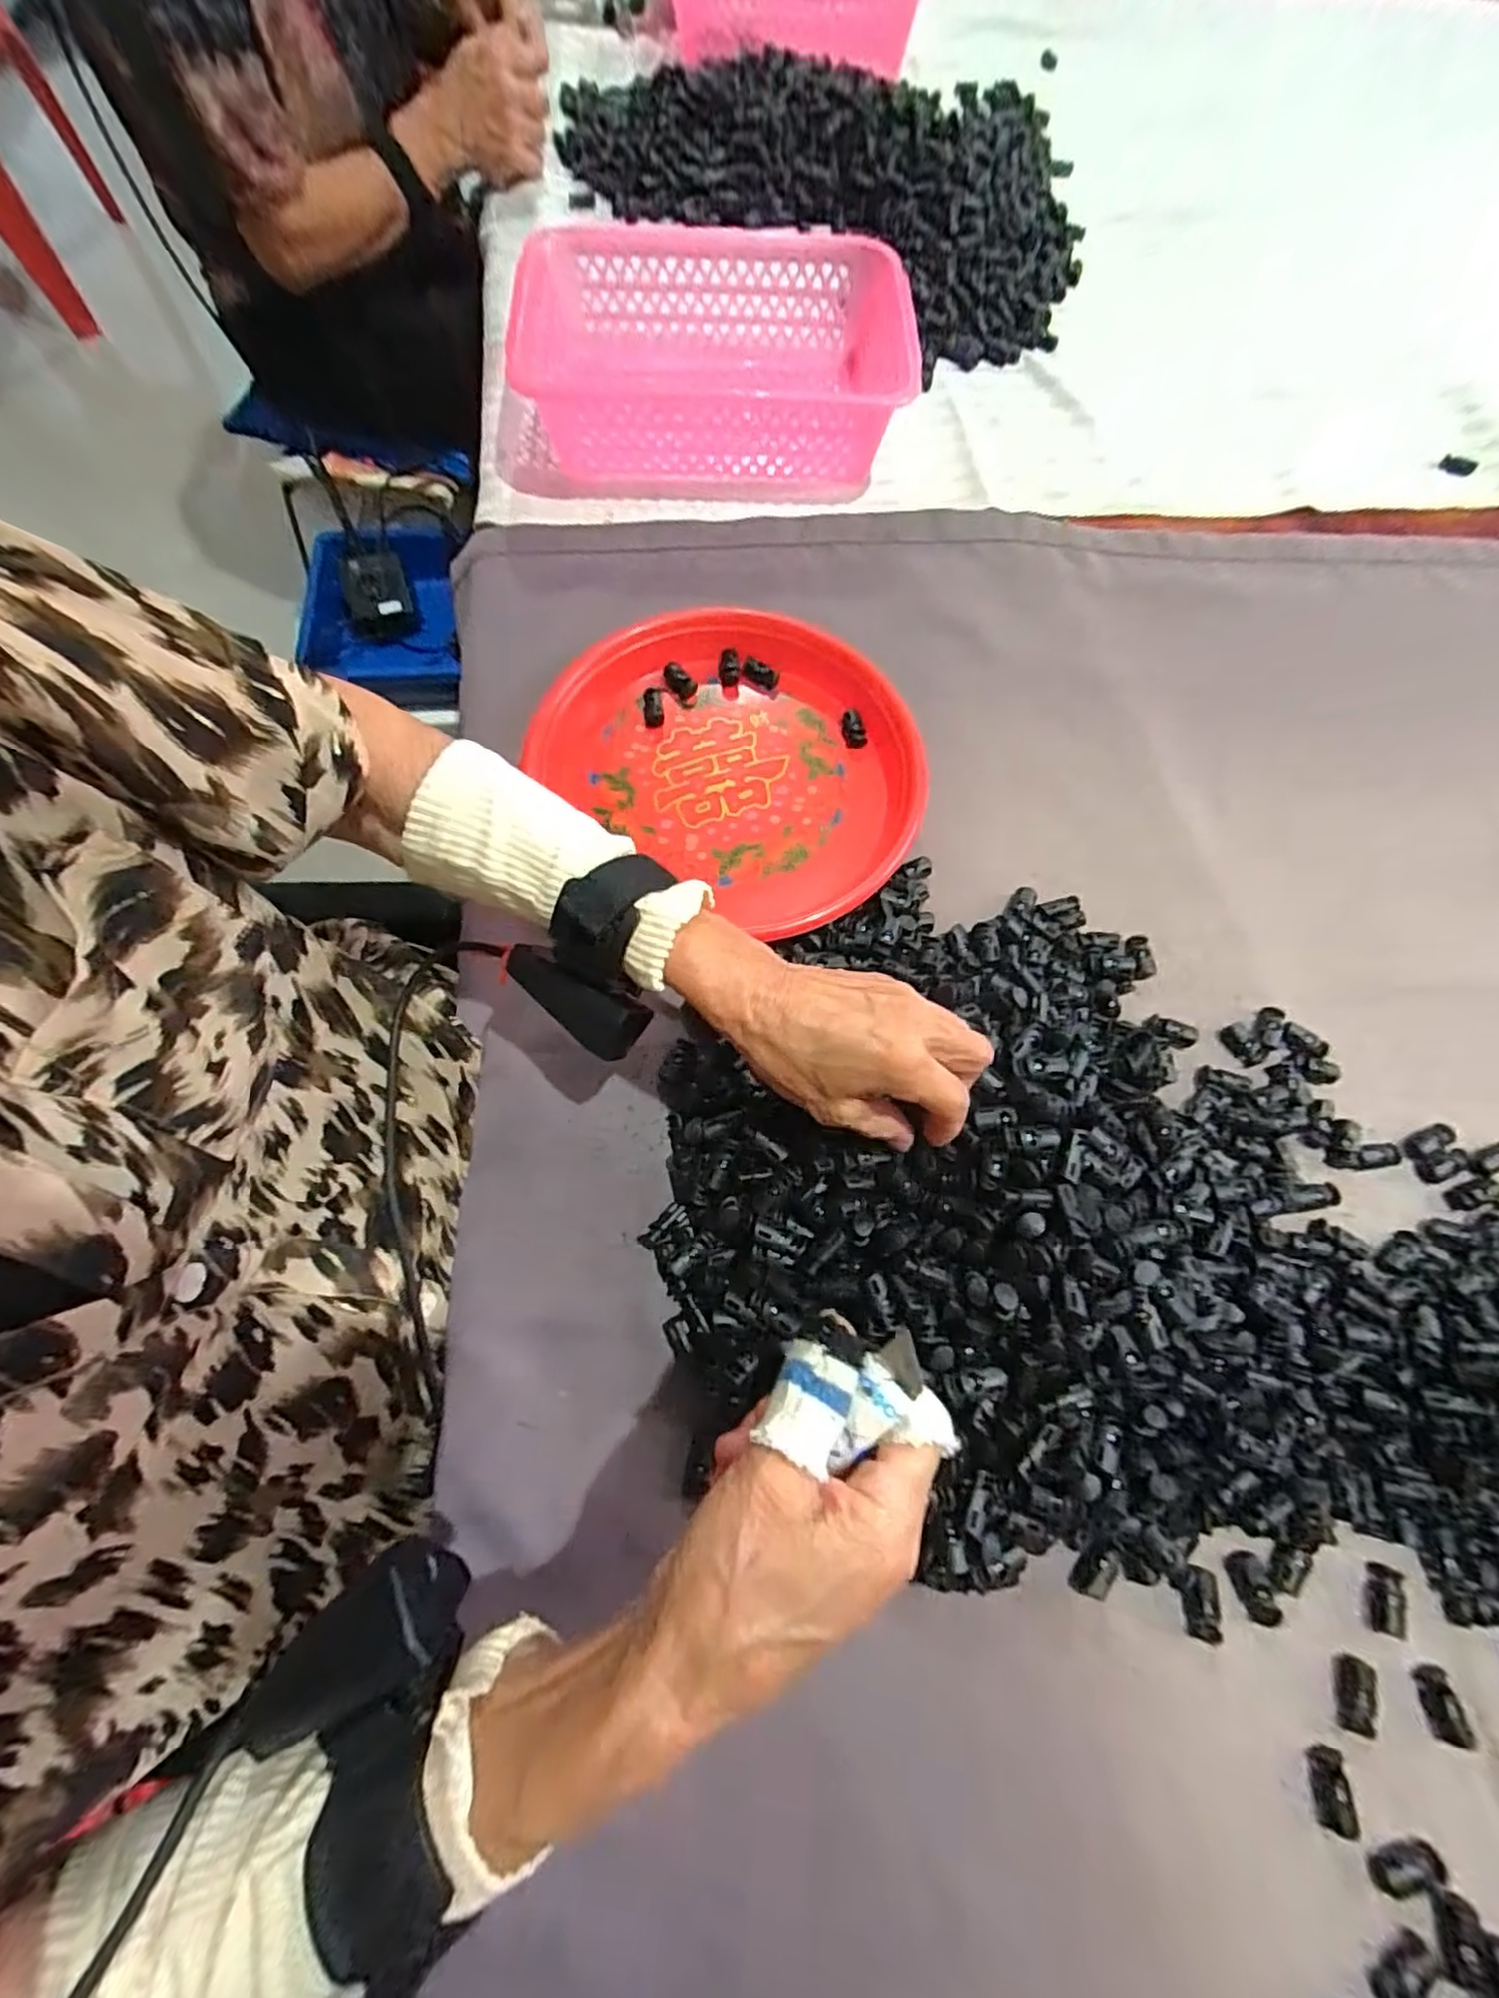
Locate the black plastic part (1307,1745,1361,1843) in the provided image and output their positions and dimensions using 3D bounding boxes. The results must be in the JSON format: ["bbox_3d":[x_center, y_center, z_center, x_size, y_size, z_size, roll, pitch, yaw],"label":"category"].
[{"bbox_3d":[0.256,0.348,0.307,0.015,0.008,0.029,9,69,1],"label":"black plastic part"}]

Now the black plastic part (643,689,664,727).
[{"bbox_3d":[-0.067,-0.205,0.493,0.013,0.008,0.030,-7,85,-5],"label":"black plastic part"}]

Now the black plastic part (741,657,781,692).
[{"bbox_3d":[0.008,-0.235,0.507,0.026,0.008,0.015,21,70,6],"label":"black plastic part"}]

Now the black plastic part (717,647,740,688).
[{"bbox_3d":[-0.014,-0.240,0.508,0.016,0.007,0.027,-4,87,5],"label":"black plastic part"}]

